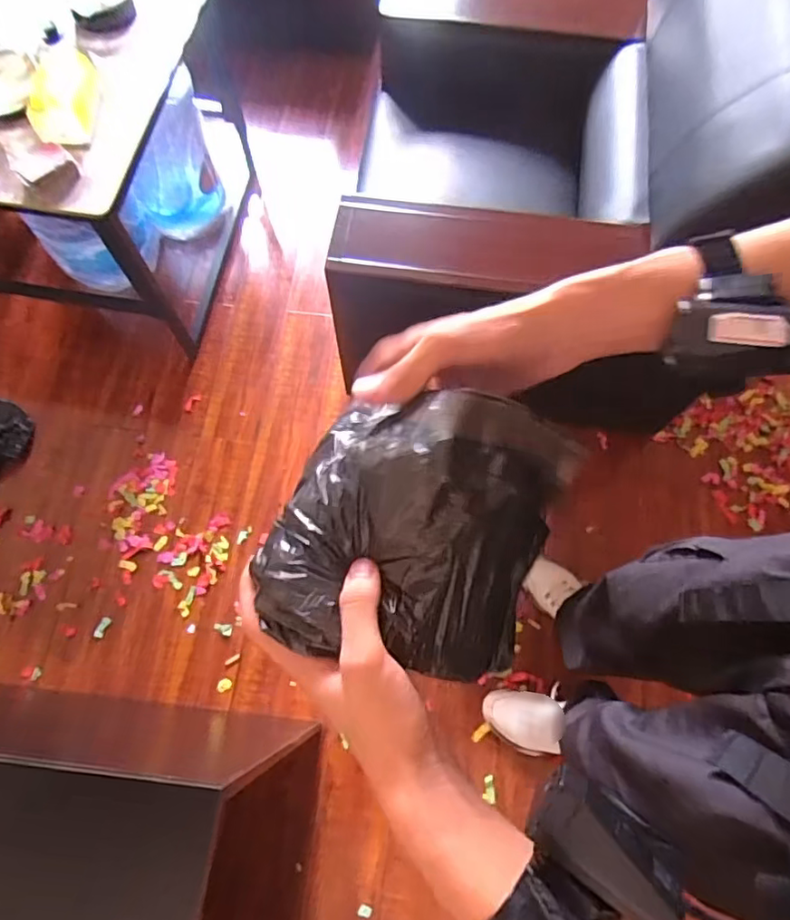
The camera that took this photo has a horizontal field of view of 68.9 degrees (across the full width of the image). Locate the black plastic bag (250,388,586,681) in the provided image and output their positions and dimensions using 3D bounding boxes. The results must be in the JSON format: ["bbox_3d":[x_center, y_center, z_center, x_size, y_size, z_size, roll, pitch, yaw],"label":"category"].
[{"bbox_3d":[0.010,0.034,0.318,0.148,0.098,0.151,18,69,9],"label":"black plastic bag"}]

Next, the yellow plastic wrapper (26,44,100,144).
[{"bbox_3d":[-0.644,-0.706,1.111,0.120,0.080,0.173,-4,70,-1],"label":"yellow plastic wrapper"}]

